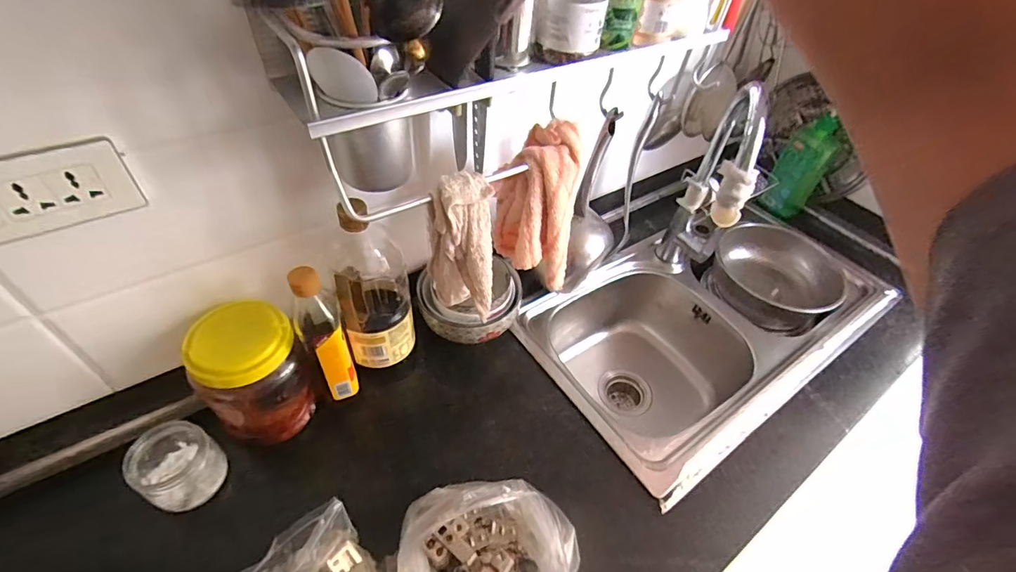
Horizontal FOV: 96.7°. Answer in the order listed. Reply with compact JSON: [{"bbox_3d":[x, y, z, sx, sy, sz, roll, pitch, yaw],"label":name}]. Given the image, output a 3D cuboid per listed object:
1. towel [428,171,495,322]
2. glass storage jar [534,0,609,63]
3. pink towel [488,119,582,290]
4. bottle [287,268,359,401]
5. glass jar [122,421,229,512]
[{"bbox_3d":[-0.058,-0.040,0.561,0.075,0.211,0.051,-2,47,-7],"label":"towel"},{"bbox_3d":[0.072,-0.316,0.511,0.079,0.098,0.069,7,47,2],"label":"glass storage jar"},{"bbox_3d":[0.041,-0.101,0.604,0.104,0.200,0.094,-14,50,-17],"label":"pink towel"},{"bbox_3d":[-0.235,0.070,0.582,0.050,0.212,0.047,-26,54,-26],"label":"bottle"},{"bbox_3d":[-0.407,0.227,0.561,0.085,0.097,0.083,24,50,17],"label":"glass jar"}]

